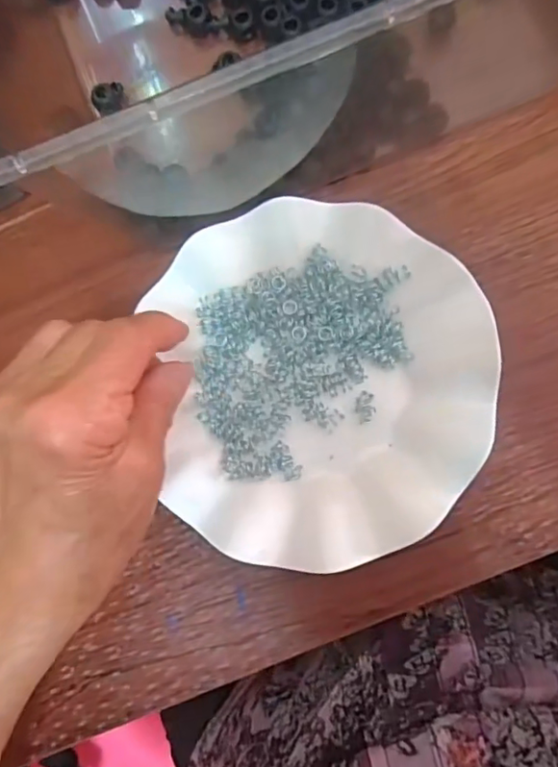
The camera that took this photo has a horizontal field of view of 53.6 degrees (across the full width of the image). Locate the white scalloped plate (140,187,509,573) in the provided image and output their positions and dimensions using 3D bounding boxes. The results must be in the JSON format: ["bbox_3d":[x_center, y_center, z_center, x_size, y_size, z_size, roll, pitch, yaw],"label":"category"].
[{"bbox_3d":[0.023,-0.002,0.285,0.162,0.020,0.177,0,86,4],"label":"white scalloped plate"}]

